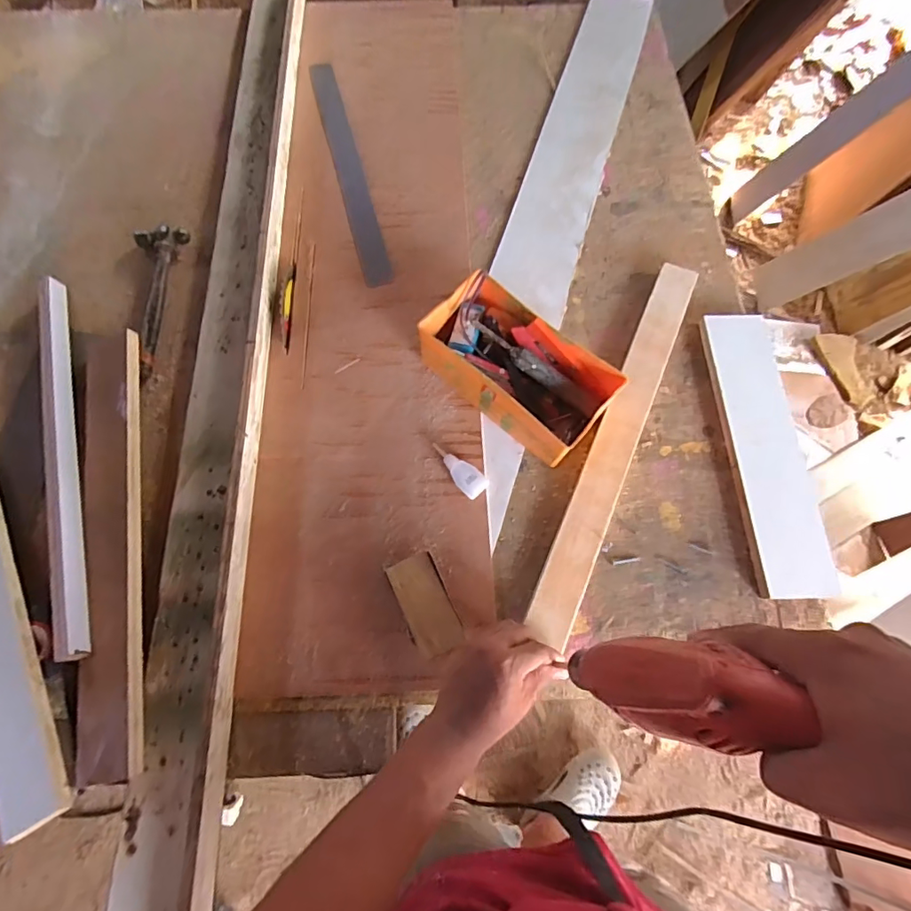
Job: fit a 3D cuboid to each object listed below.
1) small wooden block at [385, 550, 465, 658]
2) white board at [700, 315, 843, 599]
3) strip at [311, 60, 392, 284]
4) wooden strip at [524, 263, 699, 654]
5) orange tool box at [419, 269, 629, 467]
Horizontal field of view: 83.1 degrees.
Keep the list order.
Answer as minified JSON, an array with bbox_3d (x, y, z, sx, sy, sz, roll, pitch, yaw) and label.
[{"bbox_3d":[-0.033,0.170,0.581,0.054,0.022,0.106,-24,71,-9],"label":"small wooden block"},{"bbox_3d":[0.389,-0.011,0.646,0.085,0.025,0.363,-6,73,9],"label":"white board"},{"bbox_3d":[-0.174,-0.471,0.834,0.041,0.004,0.490,-14,70,-6],"label":"strip"},{"bbox_3d":[0.210,-0.031,0.650,0.049,0.012,0.530,23,73,8],"label":"wooden strip"},{"bbox_3d":[0.079,-0.106,0.658,0.240,0.081,0.130,41,74,14],"label":"orange tool box"}]

